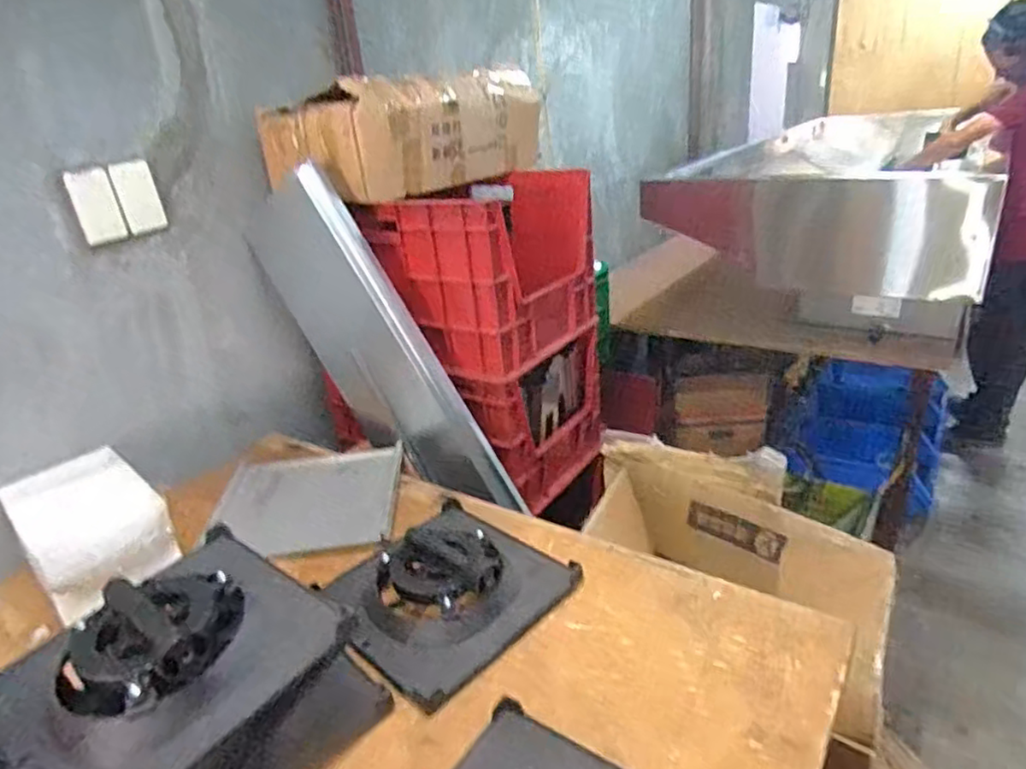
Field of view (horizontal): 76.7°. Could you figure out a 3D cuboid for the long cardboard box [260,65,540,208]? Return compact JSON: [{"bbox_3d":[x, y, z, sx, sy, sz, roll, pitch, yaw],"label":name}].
[{"bbox_3d":[-0.224,-0.531,1.372,0.304,0.198,0.533,14,30,36],"label":"long cardboard box"}]

